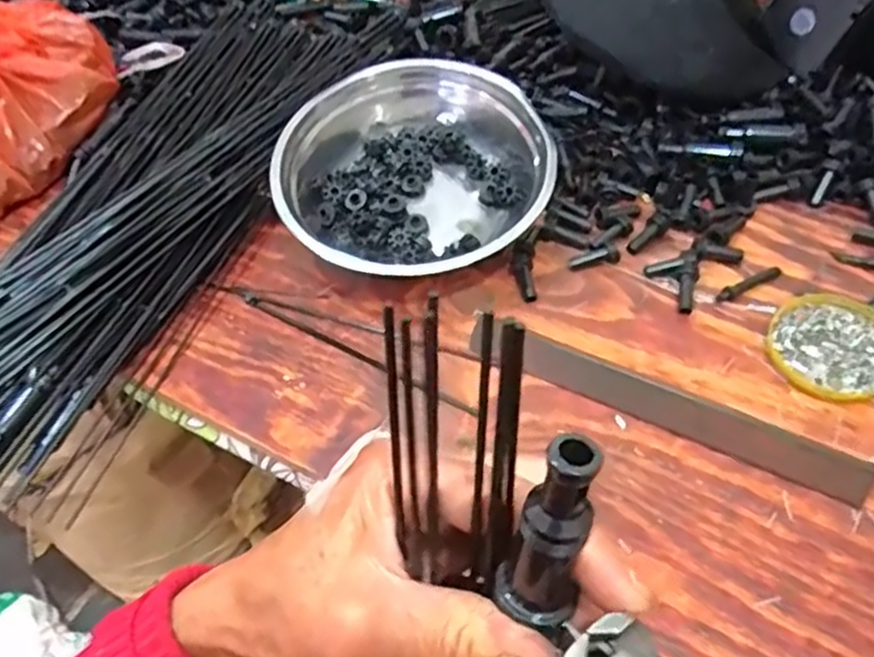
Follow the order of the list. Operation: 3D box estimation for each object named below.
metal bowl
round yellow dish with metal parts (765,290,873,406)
[{"bbox_3d":[-0.016,-0.146,0.605,0.218,0.089,0.218,-3,52,3],"label":"metal bowl"},{"bbox_3d":[0.277,0.012,0.493,0.082,0.009,0.090,-3,52,3],"label":"round yellow dish with metal parts"}]

